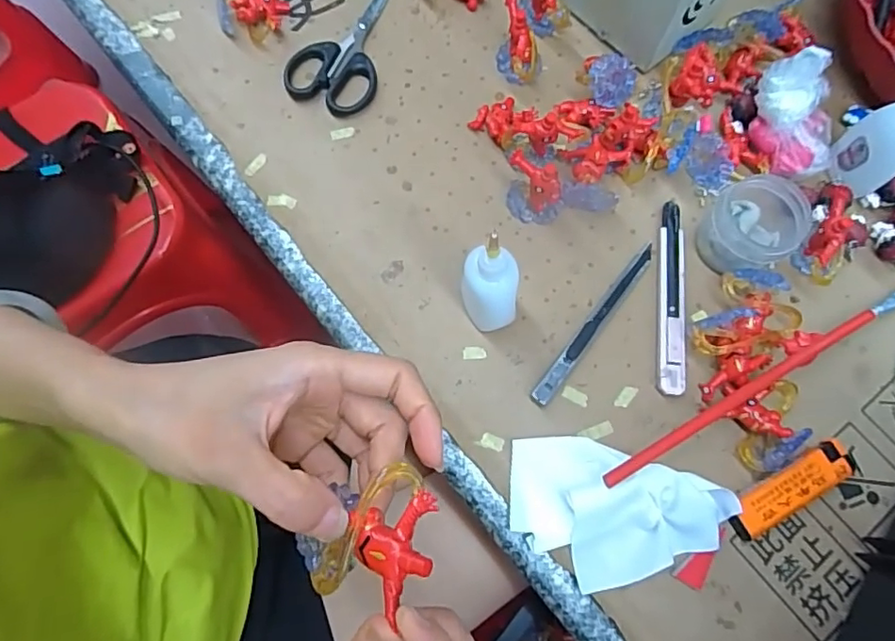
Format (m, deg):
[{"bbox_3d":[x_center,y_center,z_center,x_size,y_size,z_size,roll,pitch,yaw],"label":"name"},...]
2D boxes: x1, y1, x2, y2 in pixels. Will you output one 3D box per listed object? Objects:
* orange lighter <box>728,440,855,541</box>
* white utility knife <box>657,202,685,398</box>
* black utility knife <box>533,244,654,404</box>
[{"bbox_3d":[0.201,0.099,0.331,0.080,0.016,0.023,-27,75,-6],"label":"orange lighter"},{"bbox_3d":[0.145,-0.017,0.366,0.017,0.011,0.132,7,74,3],"label":"white utility knife"},{"bbox_3d":[0.095,0.000,0.360,0.010,0.009,0.132,37,78,11],"label":"black utility knife"}]

